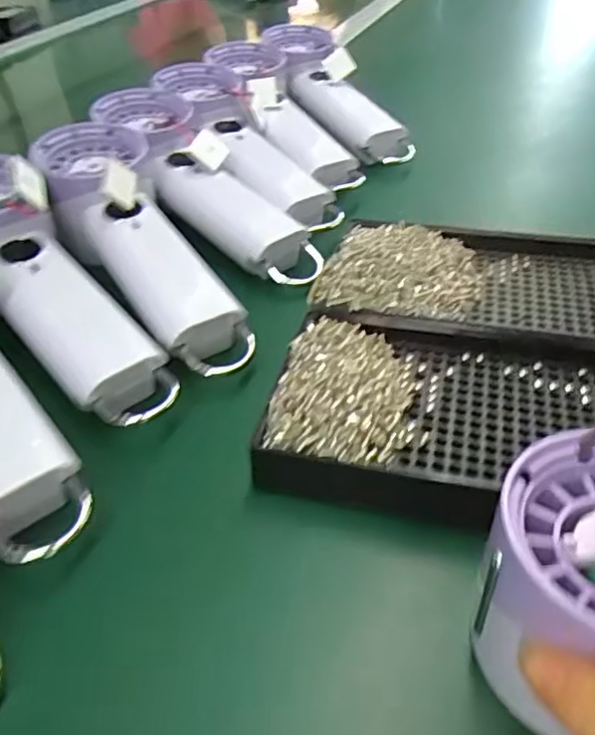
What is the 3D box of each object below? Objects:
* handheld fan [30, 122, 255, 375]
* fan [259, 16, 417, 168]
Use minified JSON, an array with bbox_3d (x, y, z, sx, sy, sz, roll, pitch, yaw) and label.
[{"bbox_3d":[-0.082,-0.069,0.318,0.060,0.031,0.190,-25,59,-23],"label":"handheld fan"},{"bbox_3d":[0.032,-0.221,0.488,0.061,0.032,0.185,-18,58,-15],"label":"fan"}]

